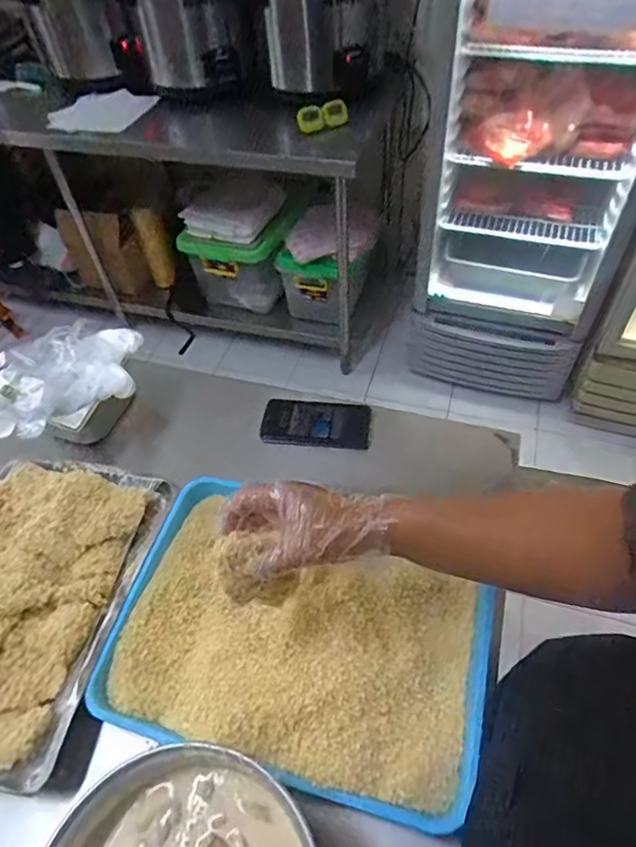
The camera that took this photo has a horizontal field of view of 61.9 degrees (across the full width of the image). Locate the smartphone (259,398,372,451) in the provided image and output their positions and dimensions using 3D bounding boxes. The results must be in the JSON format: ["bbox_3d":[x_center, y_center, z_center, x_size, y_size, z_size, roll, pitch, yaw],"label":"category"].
[{"bbox_3d":[-0.002,0.000,0.810,0.162,0.013,0.077,5,62,4],"label":"smartphone"}]

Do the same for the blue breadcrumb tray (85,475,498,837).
[{"bbox_3d":[-0.021,0.237,0.600,0.405,0.042,0.274,12,54,13],"label":"blue breadcrumb tray"}]

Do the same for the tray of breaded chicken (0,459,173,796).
[{"bbox_3d":[-0.349,0.208,0.642,0.275,0.062,0.361,6,53,9],"label":"tray of breaded chicken"}]

